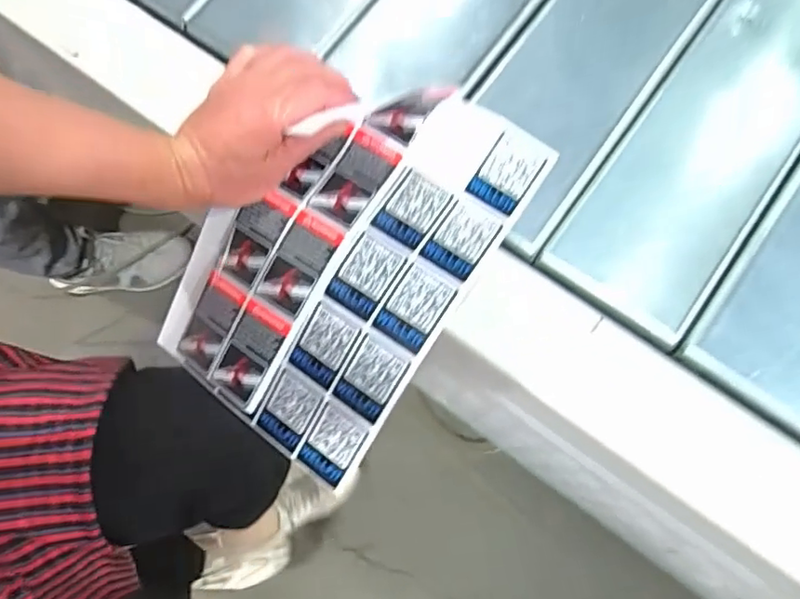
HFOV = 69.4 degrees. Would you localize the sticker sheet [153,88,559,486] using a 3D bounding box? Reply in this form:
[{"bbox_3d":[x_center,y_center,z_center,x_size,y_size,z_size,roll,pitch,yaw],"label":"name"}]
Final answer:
[{"bbox_3d":[-0.044,-0.028,0.378,0.172,0.029,0.250,32,92,10],"label":"sticker sheet"}]

